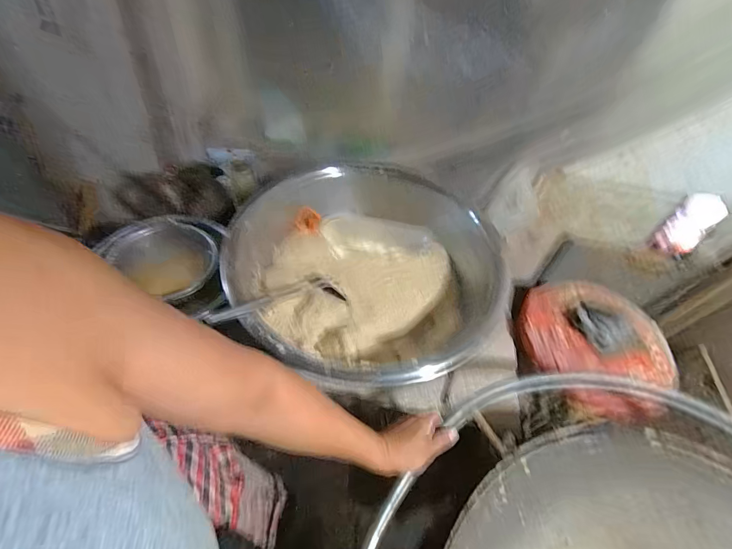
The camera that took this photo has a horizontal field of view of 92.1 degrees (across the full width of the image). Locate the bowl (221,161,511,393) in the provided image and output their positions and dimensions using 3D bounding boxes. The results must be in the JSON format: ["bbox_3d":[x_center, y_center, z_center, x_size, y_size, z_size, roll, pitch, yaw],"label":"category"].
[{"bbox_3d":[0.002,-0.036,0.858,0.581,0.169,0.508,10,51,0],"label":"bowl"}]

